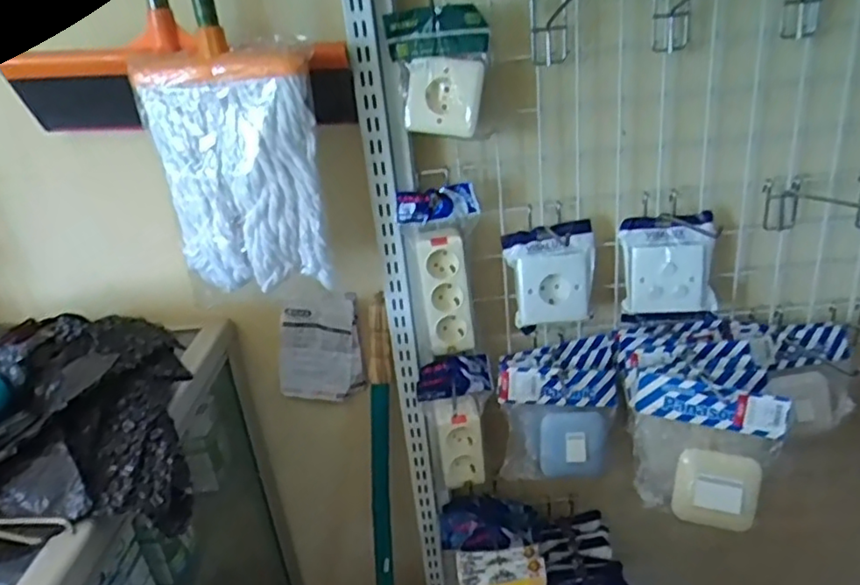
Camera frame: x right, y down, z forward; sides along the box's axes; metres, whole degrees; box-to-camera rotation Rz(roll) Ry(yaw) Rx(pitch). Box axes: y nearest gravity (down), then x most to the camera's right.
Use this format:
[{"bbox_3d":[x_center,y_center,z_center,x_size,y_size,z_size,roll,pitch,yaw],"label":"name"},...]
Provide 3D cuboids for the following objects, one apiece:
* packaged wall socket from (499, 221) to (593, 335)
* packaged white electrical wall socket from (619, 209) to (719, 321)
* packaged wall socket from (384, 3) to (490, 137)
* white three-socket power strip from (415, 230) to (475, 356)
[{"bbox_3d":[0.155,-0.023,0.787,0.110,0.119,0.051,-11,25,-10],"label":"packaged wall socket"},{"bbox_3d":[0.299,-0.029,0.773,0.114,0.124,0.042,-4,24,4],"label":"packaged white electrical wall socket"},{"bbox_3d":[0.012,-0.237,0.667,0.106,0.122,0.056,-6,24,0],"label":"packaged wall socket"},{"bbox_3d":[0.019,0.001,0.777,0.056,0.153,0.040,-7,24,-1],"label":"white three-socket power strip"}]

